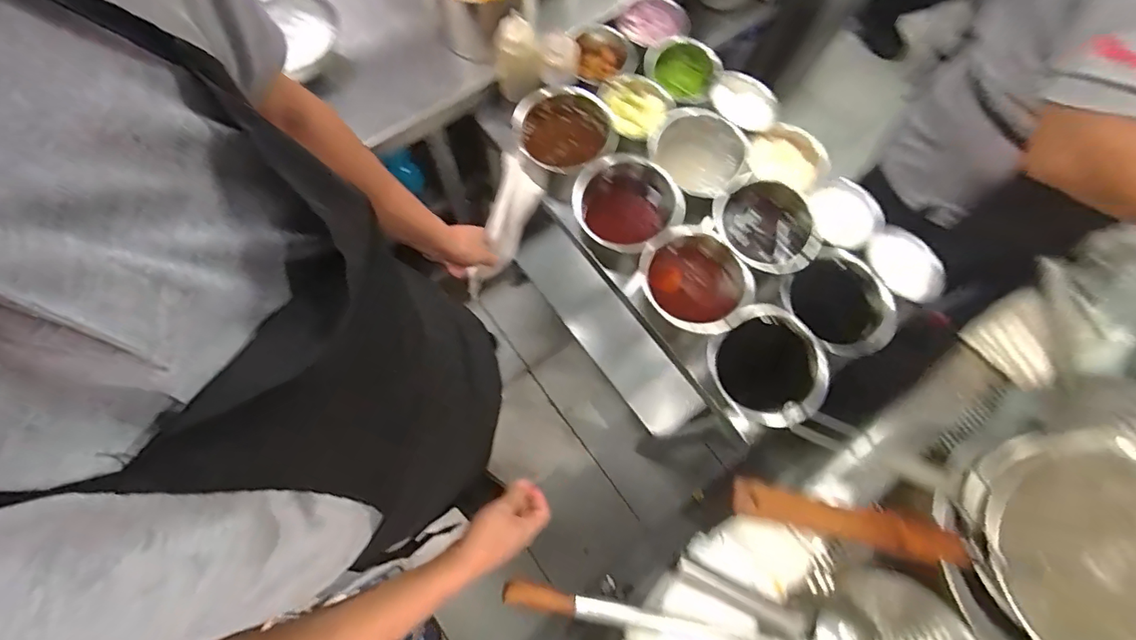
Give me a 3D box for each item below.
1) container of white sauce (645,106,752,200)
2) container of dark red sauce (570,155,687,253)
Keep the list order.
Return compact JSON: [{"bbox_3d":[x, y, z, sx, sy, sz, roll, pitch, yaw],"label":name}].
[{"bbox_3d":[0.207,-0.256,0.799,0.158,0.091,0.145,1,73,-2],"label":"container of white sauce"},{"bbox_3d":[0.090,-0.161,0.776,0.158,0.128,0.151,1,73,-2],"label":"container of dark red sauce"}]

